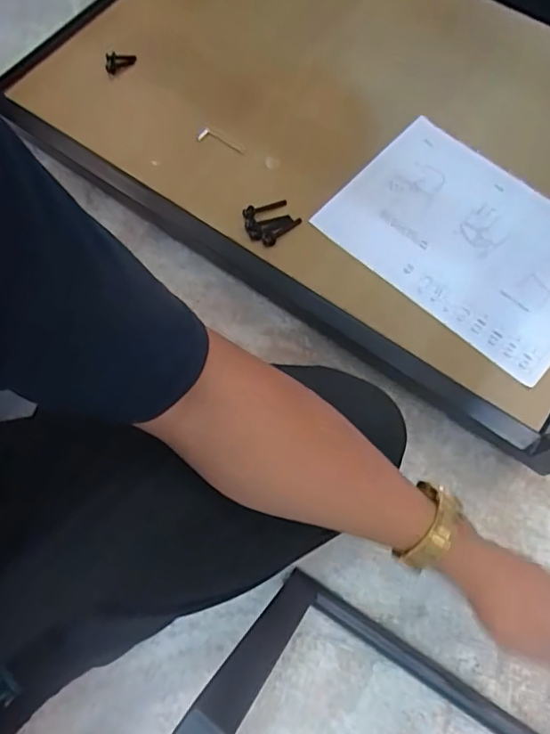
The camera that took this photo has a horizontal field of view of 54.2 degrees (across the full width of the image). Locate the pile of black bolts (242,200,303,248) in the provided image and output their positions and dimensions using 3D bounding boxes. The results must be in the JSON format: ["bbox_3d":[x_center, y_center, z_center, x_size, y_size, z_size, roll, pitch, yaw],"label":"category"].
[{"bbox_3d":[-0.004,-0.163,0.600,0.058,0.024,0.055,0,68,0],"label":"pile of black bolts"}]

